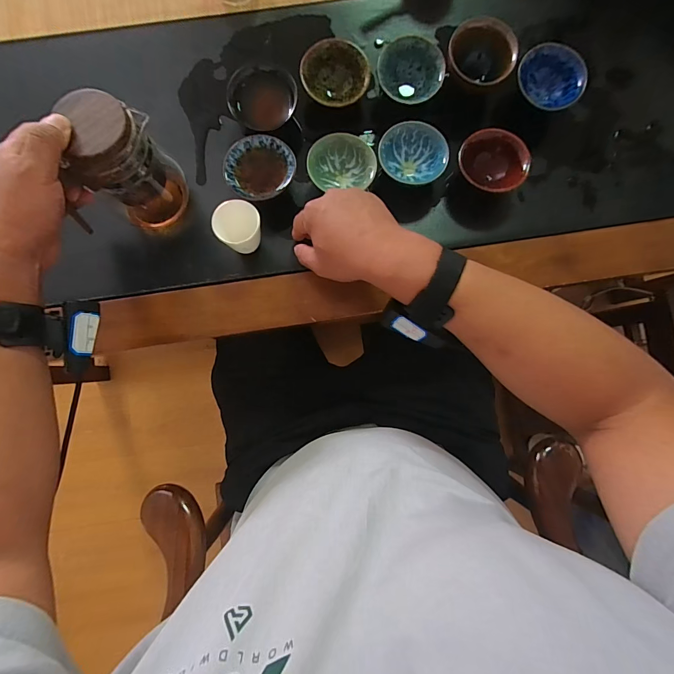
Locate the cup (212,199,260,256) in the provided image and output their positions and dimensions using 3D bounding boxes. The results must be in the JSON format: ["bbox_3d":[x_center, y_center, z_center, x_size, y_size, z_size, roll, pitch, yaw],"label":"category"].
[{"bbox_3d":[-0.114,-0.130,0.427,0.054,0.056,0.056,0,87,0],"label":"cup"}]

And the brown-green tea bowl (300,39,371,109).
[{"bbox_3d":[-0.003,-0.331,0.453,0.084,0.036,0.078,0,87,0],"label":"brown-green tea bowl"}]

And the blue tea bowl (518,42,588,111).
[{"bbox_3d":[0.271,-0.331,0.459,0.086,0.039,0.074,-7,87,0],"label":"blue tea bowl"}]

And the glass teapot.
[{"bbox_3d":[-0.238,-0.169,0.388,0.126,0.147,0.068,-43,88,-9],"label":"glass teapot"}]

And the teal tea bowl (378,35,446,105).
[{"bbox_3d":[0.094,-0.338,0.456,0.081,0.035,0.075,0,87,0],"label":"teal tea bowl"}]

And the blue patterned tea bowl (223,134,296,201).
[{"bbox_3d":[-0.094,-0.205,0.444,0.084,0.036,0.081,0,87,0],"label":"blue patterned tea bowl"}]

